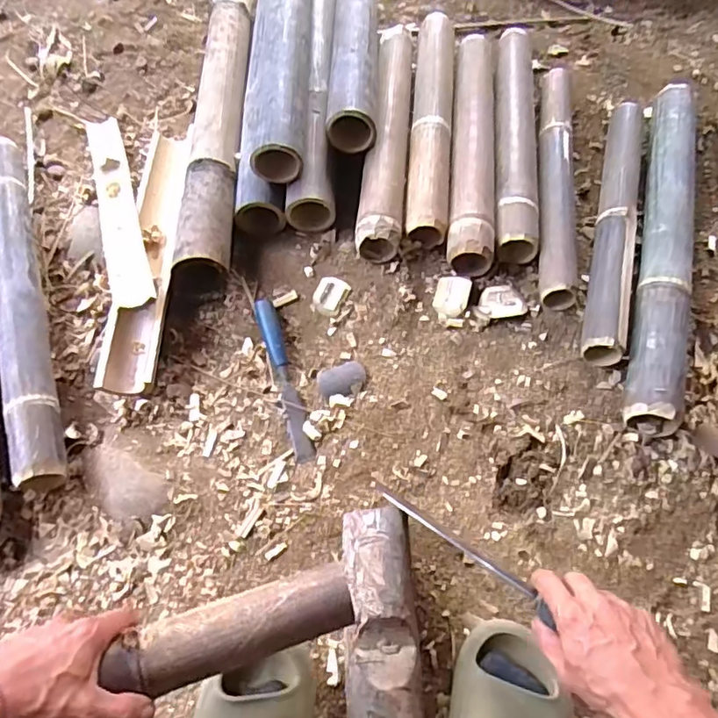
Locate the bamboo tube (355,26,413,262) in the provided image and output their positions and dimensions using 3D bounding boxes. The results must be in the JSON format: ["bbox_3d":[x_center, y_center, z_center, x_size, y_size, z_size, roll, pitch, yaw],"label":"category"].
[{"bbox_3d":[0.046,-0.353,0.891,0.061,0.060,0.460,3,63,4],"label":"bamboo tube"}]

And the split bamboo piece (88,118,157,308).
[{"bbox_3d":[-0.372,-0.247,0.870,0.057,0.017,0.470,-18,54,-10],"label":"split bamboo piece"}]

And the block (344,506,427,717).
[{"bbox_3d":[0.023,0.291,0.559,0.073,0.059,0.270,-4,63,1],"label":"block"}]

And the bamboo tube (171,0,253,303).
[{"bbox_3d":[-0.226,-0.420,0.935,0.085,0.070,0.714,-2,63,2],"label":"bamboo tube"}]

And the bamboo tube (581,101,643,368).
[{"bbox_3d":[0.356,-0.197,0.788,0.050,0.048,0.462,13,62,9],"label":"bamboo tube"}]

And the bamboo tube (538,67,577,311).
[{"bbox_3d":[0.295,-0.275,0.846,0.056,0.050,0.459,7,63,6],"label":"bamboo tube"}]

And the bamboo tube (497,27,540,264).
[{"bbox_3d":[0.245,-0.354,0.891,0.062,0.061,0.482,5,63,5],"label":"bamboo tube"}]

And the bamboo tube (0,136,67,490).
[{"bbox_3d":[-0.476,-0.105,0.795,0.063,0.049,0.602,-20,63,-7],"label":"bamboo tube"}]

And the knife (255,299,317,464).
[{"bbox_3d":[-0.097,0.021,0.735,0.026,0.019,0.231,-17,63,-6],"label":"knife"}]

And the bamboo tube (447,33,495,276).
[{"bbox_3d":[0.177,-0.335,0.873,0.061,0.062,0.466,5,63,5],"label":"bamboo tube"}]

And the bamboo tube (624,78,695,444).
[{"bbox_3d":[0.422,-0.174,0.776,0.070,0.066,0.587,14,64,10],"label":"bamboo tube"}]

